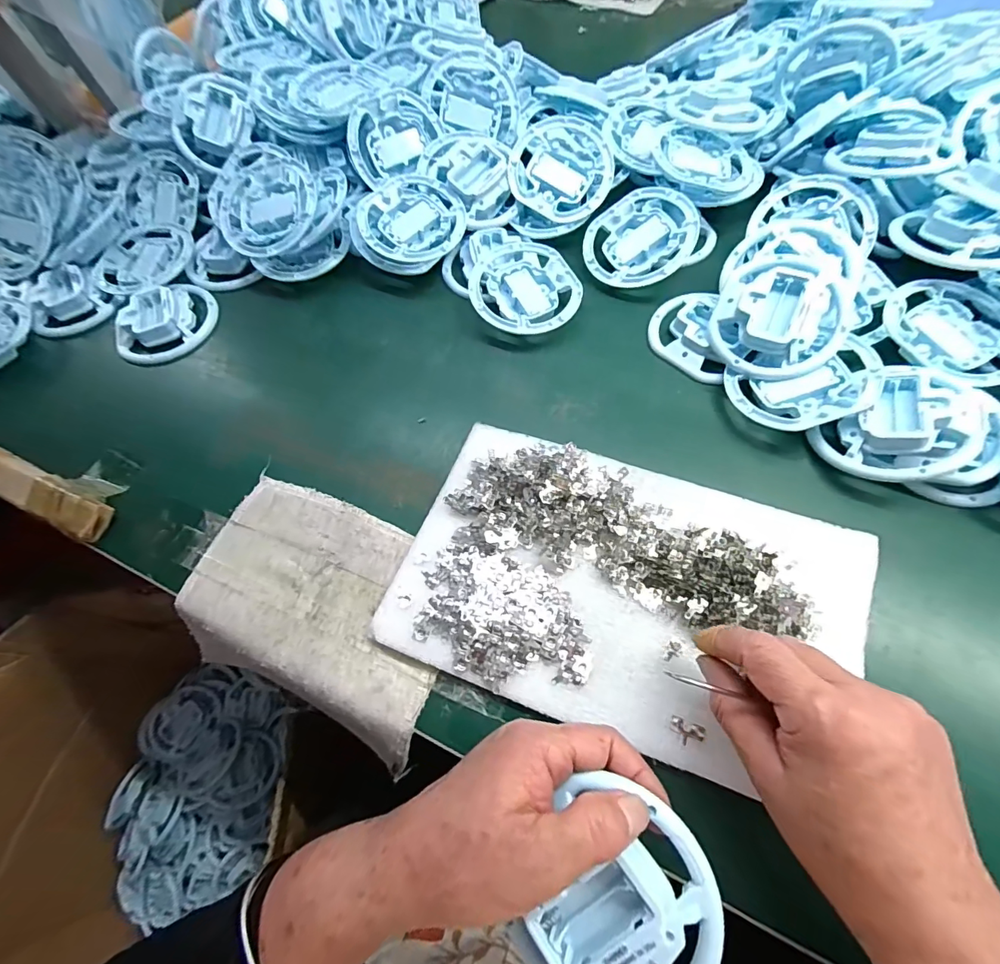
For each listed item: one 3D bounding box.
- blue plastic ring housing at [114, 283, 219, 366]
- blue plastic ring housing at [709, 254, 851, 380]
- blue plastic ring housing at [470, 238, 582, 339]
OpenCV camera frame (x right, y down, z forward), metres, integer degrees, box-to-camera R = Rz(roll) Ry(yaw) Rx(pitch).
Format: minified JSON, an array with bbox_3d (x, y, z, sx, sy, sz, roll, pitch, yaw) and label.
[{"bbox_3d":[-0.337,-0.161,0.452,0.097,0.025,0.076,-36,67,-12],"label":"blue plastic ring housing"},{"bbox_3d":[0.232,-0.141,0.374,0.112,0.045,0.112,-2,82,14],"label":"blue plastic ring housing"},{"bbox_3d":[0.023,-0.183,0.434,0.097,0.026,0.110,-18,64,-4],"label":"blue plastic ring housing"}]

